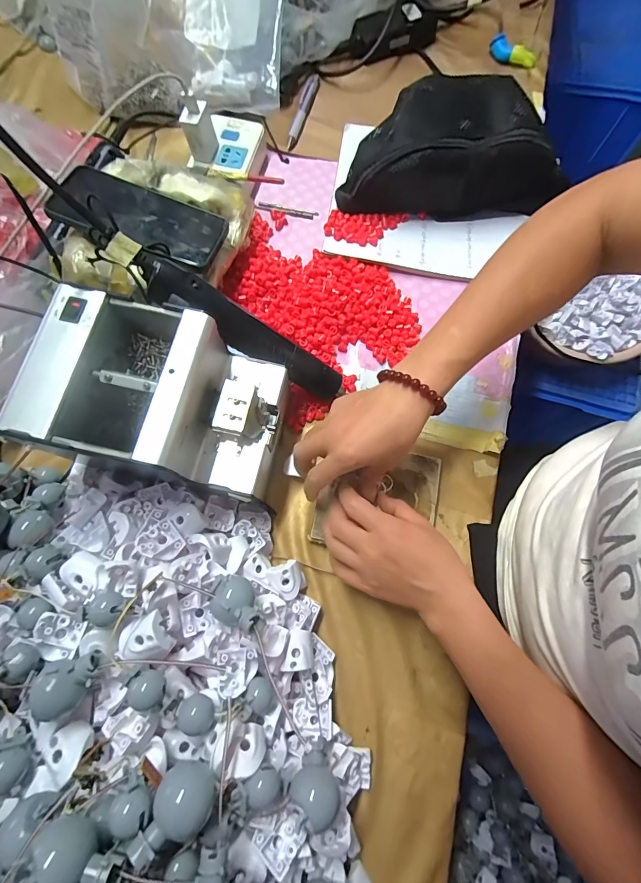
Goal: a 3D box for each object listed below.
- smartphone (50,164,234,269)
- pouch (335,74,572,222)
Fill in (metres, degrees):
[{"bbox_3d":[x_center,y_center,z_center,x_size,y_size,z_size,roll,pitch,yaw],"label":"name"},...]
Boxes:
[{"bbox_3d":[-0.185,-0.229,0.389,0.166,0.007,0.081,18,67,-1],"label":"smartphone"},{"bbox_3d":[0.160,-0.349,0.454,0.276,0.081,0.139,-4,76,-1],"label":"pouch"}]

